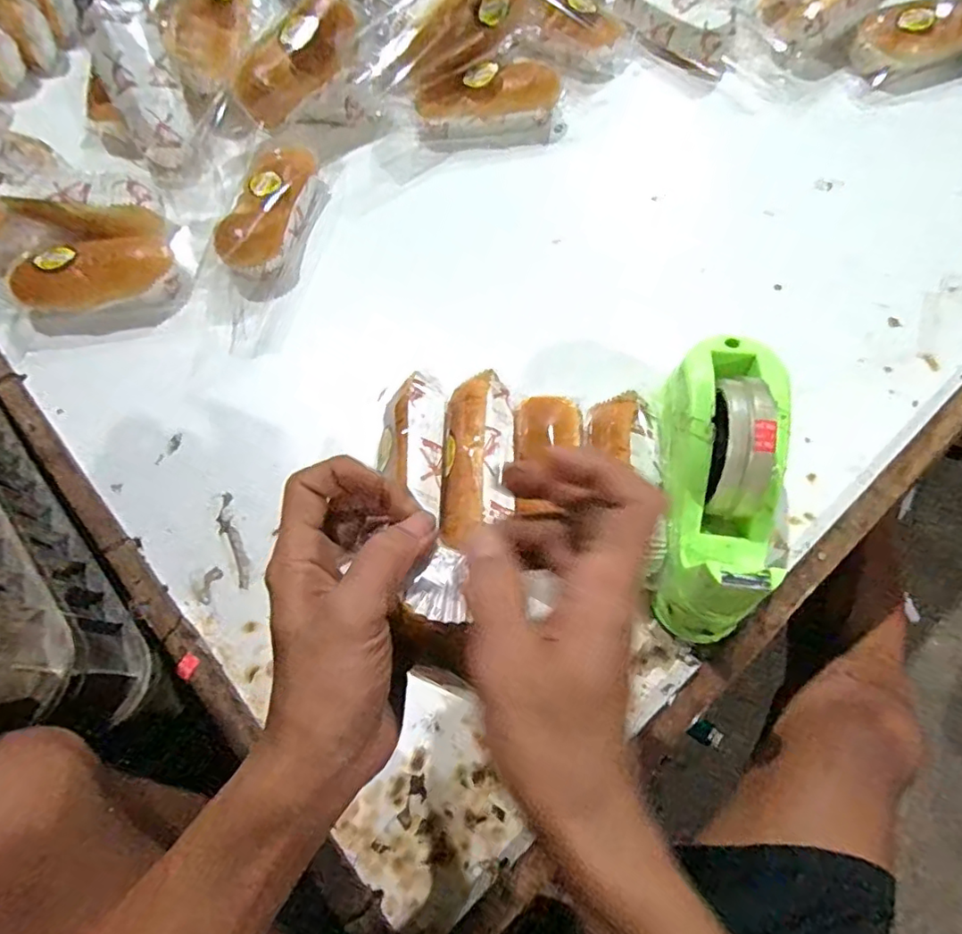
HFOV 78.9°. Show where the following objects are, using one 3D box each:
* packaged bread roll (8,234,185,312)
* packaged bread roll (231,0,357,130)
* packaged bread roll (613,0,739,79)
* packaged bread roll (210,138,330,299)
[{"bbox_3d":[-0.357,-0.175,0.542,0.148,0.046,0.054,-8,71,-1],"label":"packaged bread roll"},{"bbox_3d":[-0.181,-0.399,0.570,0.137,0.045,0.050,-46,75,3],"label":"packaged bread roll"},{"bbox_3d":[0.207,-0.483,0.629,0.071,0.043,0.152,-37,74,-11],"label":"packaged bread roll"},{"bbox_3d":[-0.199,-0.245,0.561,0.073,0.045,0.172,10,71,5],"label":"packaged bread roll"}]

